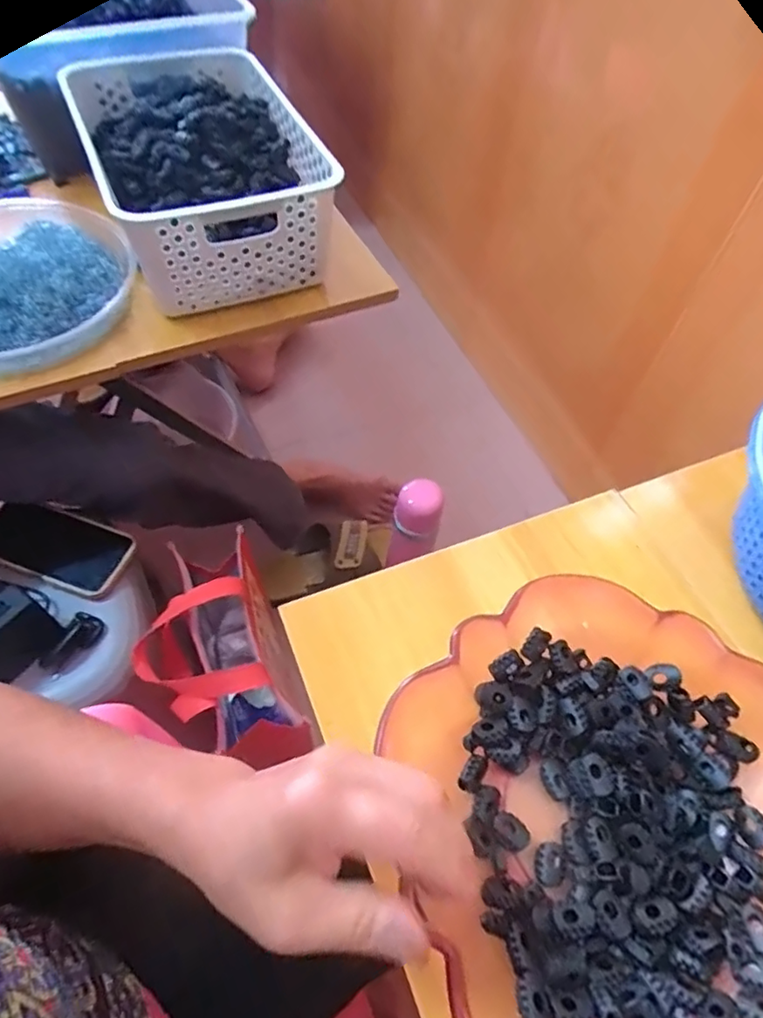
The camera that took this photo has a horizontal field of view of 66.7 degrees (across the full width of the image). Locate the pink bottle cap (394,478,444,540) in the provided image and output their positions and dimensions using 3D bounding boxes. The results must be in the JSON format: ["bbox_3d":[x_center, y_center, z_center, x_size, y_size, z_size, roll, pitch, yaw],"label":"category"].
[{"bbox_3d":[0.050,0.000,0.759,0.057,0.062,0.055,2,56,-3],"label":"pink bottle cap"}]

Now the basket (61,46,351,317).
[{"bbox_3d":[-0.182,-0.342,0.591,0.196,0.123,0.278,-19,60,-15],"label":"basket"}]

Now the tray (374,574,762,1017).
[{"bbox_3d":[0.128,0.163,0.319,0.245,0.047,0.250,-3,57,-6],"label":"tray"}]

